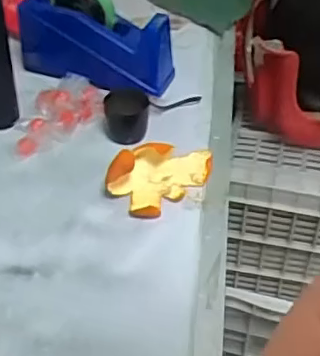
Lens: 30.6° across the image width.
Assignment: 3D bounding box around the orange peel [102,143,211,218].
[{"bbox_3d":[0.002,-0.009,0.626,0.067,0.049,0.114,31,48,28],"label":"orange peel"}]

